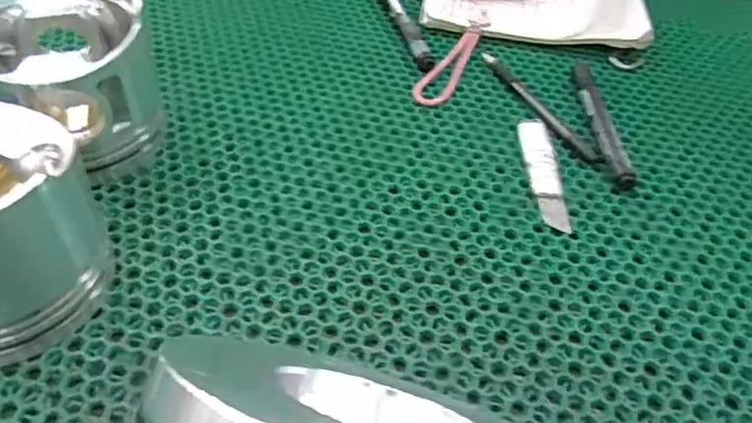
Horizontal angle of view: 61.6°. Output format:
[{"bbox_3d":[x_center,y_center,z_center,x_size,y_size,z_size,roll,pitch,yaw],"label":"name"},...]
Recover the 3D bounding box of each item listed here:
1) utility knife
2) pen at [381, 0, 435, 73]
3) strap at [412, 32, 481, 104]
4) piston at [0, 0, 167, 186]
[{"bbox_3d":[0.120,-0.029,0.453,0.022,0.007,0.110,3,47,-1],"label":"utility knife"},{"bbox_3d":[0.026,-0.173,0.581,0.017,0.017,0.139,-11,49,-14],"label":"pen"},{"bbox_3d":[0.060,-0.123,0.532,0.029,0.015,0.098,21,50,15],"label":"strap"},{"bbox_3d":[-0.205,-0.084,0.421,0.106,0.099,0.100,2,47,-2],"label":"piston"}]

